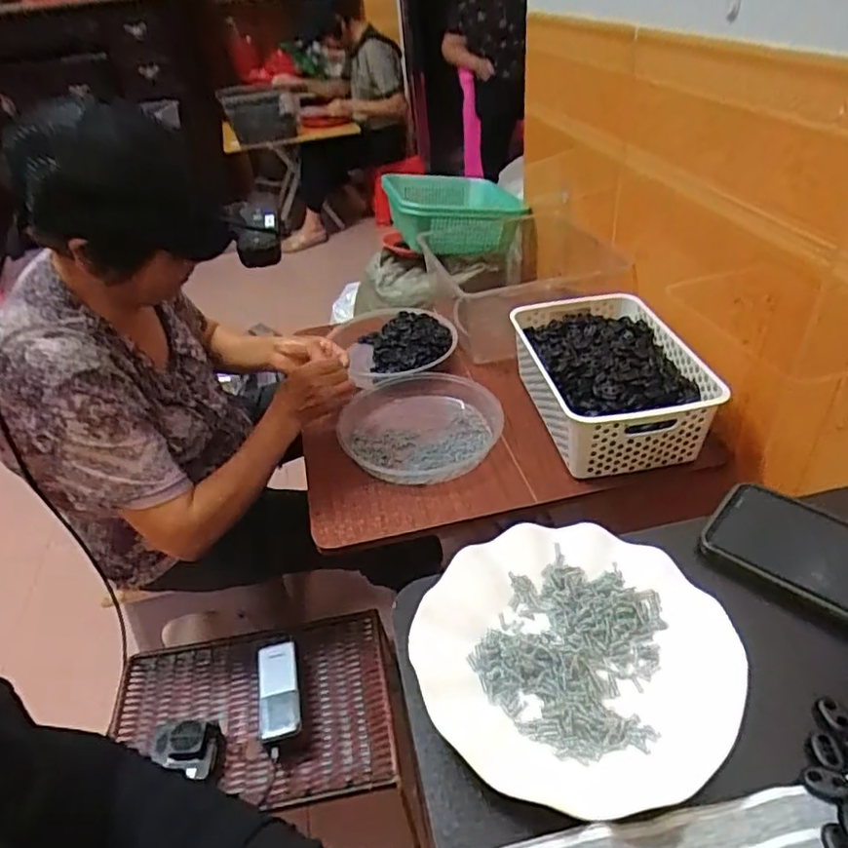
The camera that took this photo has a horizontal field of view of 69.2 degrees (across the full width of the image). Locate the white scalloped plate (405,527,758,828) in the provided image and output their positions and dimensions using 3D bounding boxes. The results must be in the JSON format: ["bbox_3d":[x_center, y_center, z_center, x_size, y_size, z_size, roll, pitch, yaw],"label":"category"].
[{"bbox_3d":[0.088,0.137,0.373,0.179,0.024,0.172,-4,37,3],"label":"white scalloped plate"}]

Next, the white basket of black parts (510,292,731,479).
[{"bbox_3d":[0.263,-0.069,0.889,0.204,0.098,0.313,-9,37,-3],"label":"white basket of black parts"}]

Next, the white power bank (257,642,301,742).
[{"bbox_3d":[-0.189,0.342,0.797,0.049,0.016,0.120,-11,49,-6],"label":"white power bank"}]

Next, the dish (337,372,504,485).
[{"bbox_3d":[-0.006,0.001,0.908,0.234,0.030,0.228,-4,37,3],"label":"dish"}]

